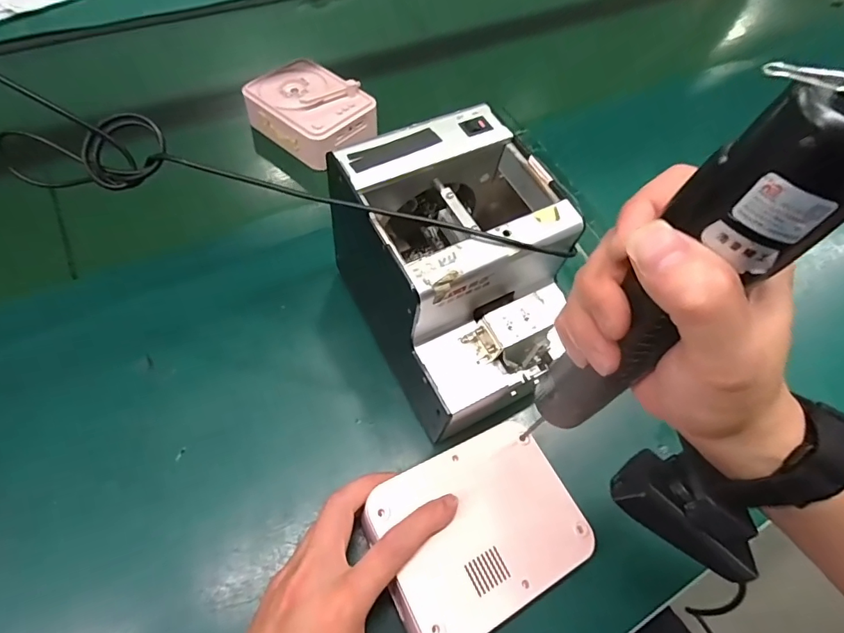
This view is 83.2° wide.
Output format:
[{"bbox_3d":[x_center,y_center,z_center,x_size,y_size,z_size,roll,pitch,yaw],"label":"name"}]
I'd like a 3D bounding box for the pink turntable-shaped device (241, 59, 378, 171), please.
[{"bbox_3d":[-0.124,-0.230,0.527,0.129,0.041,0.099,37,63,17],"label":"pink turntable-shaped device"}]

